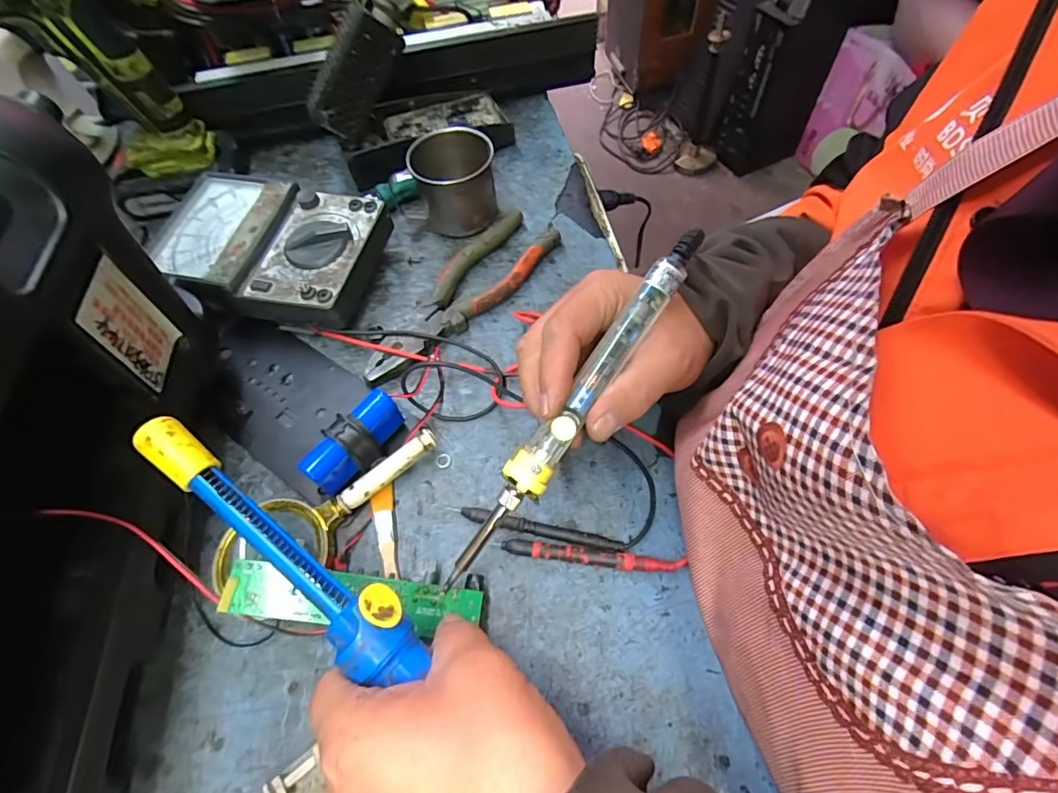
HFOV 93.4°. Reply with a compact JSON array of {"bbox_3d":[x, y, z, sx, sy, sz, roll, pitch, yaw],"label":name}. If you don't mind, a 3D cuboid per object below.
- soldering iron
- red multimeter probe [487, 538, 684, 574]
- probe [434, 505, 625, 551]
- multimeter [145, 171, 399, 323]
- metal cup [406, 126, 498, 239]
[{"bbox_3d":[0.023,0.006,0.268,0.022,0.018,0.226,35,89,19],"label":"soldering iron"},{"bbox_3d":[0.036,0.095,0.297,0.111,0.009,0.011,5,61,5],"label":"red multimeter probe"},{"bbox_3d":[-0.001,0.080,0.307,0.116,0.009,0.009,11,62,9],"label":"probe"},{"bbox_3d":[-0.204,-0.114,0.396,0.169,0.050,0.108,12,62,9],"label":"multimeter"},{"bbox_3d":[-0.062,-0.178,0.420,0.065,0.060,0.067,-1,61,2],"label":"metal cup"}]

